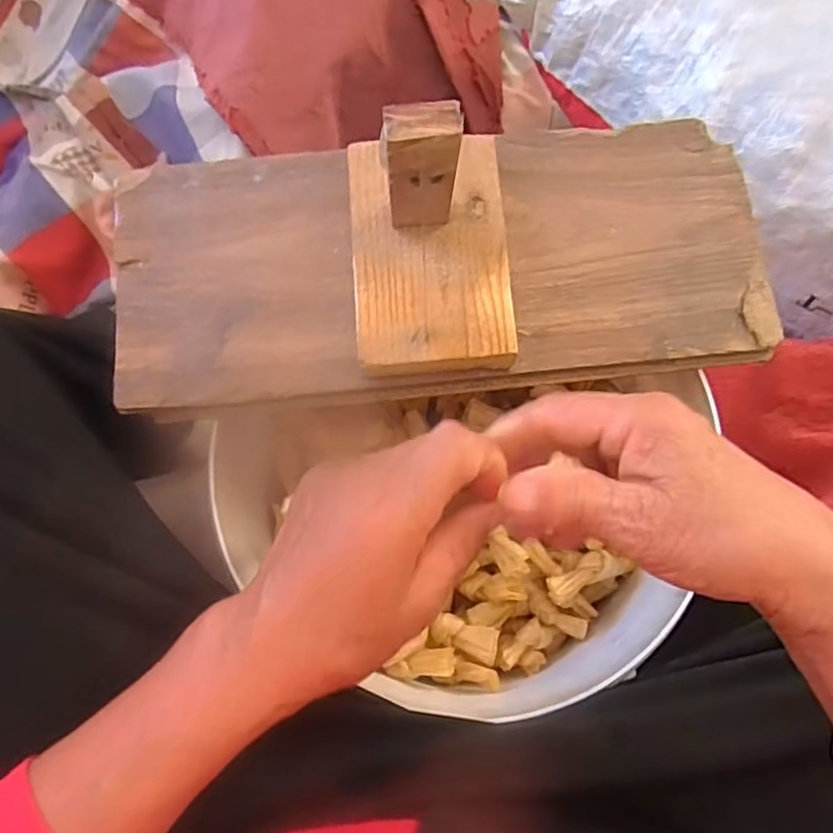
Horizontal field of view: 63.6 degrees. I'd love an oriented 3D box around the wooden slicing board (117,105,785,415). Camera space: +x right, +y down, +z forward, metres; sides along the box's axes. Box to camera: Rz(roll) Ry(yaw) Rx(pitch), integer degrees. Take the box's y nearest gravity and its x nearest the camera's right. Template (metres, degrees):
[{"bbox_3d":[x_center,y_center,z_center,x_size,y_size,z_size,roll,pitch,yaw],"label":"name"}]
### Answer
[{"bbox_3d":[0.013,-0.108,0.352,0.377,0.128,0.158,-6,76,-1],"label":"wooden slicing board"}]

